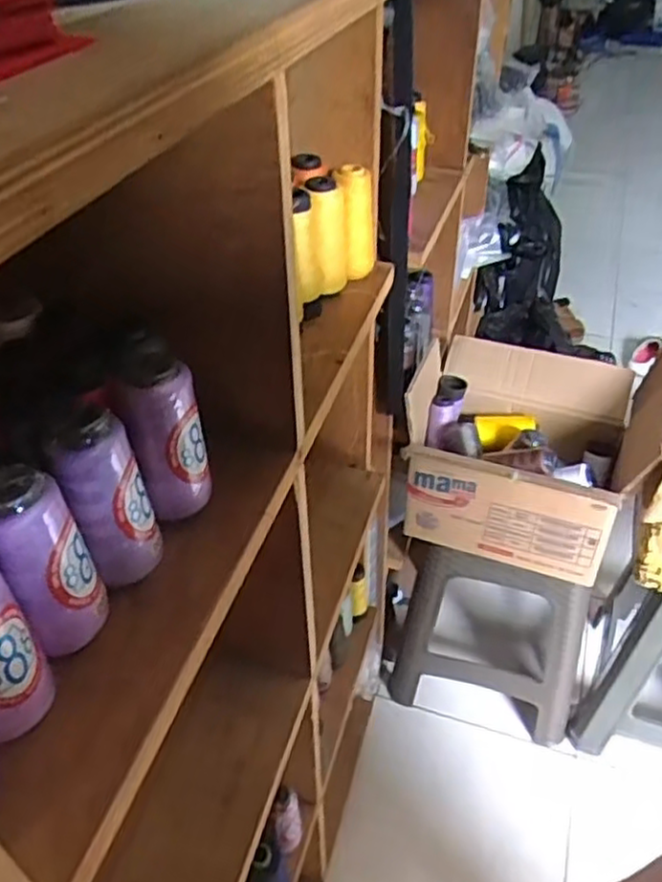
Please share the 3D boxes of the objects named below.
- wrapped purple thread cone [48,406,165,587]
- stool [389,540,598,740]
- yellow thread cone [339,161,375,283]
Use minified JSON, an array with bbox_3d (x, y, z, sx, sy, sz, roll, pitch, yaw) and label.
[{"bbox_3d":[-0.130,0.030,0.419,0.050,0.108,0.050,-11,41,-12],"label":"wrapped purple thread cone"},{"bbox_3d":[0.317,0.291,1.364,0.342,0.451,0.294,11,41,14],"label":"stool"},{"bbox_3d":[0.027,-0.215,0.706,0.033,0.110,0.040,1,40,3],"label":"yellow thread cone"}]

